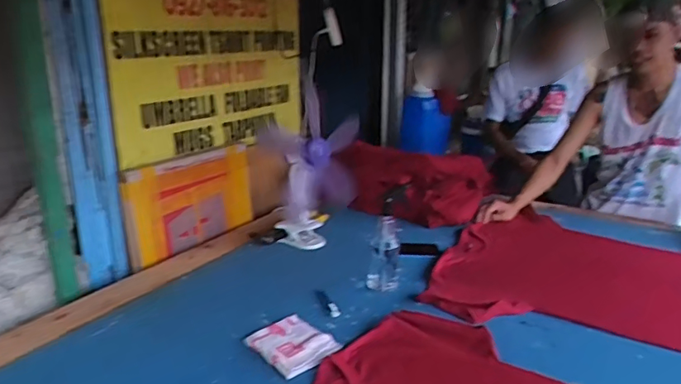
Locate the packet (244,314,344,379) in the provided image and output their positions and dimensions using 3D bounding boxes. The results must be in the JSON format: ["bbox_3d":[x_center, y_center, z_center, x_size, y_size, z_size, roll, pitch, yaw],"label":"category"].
[{"bbox_3d":[-0.090,0.287,1.024,0.145,0.018,0.162,-16,23,-38],"label":"packet"}]

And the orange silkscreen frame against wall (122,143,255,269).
[{"bbox_3d":[-0.416,0.023,1.534,0.034,0.250,0.408,3,17,34],"label":"orange silkscreen frame against wall"}]

